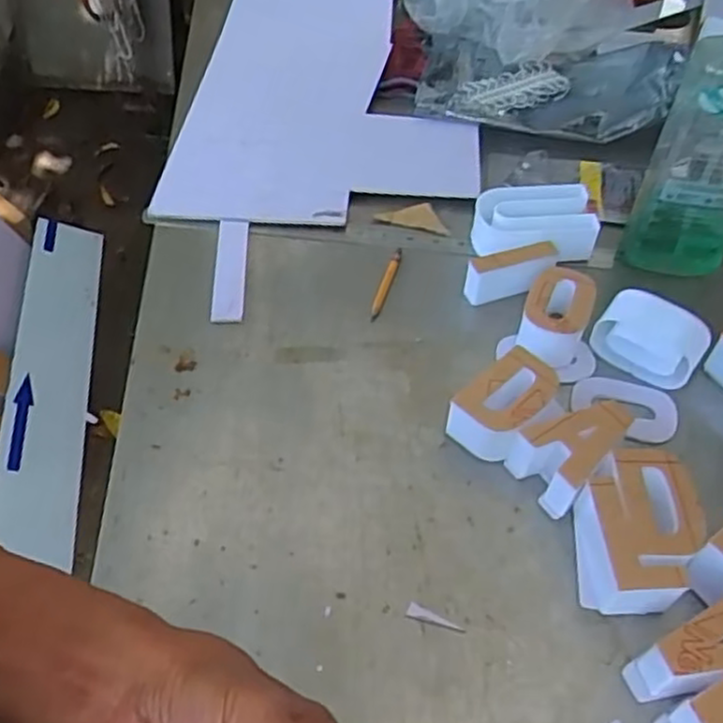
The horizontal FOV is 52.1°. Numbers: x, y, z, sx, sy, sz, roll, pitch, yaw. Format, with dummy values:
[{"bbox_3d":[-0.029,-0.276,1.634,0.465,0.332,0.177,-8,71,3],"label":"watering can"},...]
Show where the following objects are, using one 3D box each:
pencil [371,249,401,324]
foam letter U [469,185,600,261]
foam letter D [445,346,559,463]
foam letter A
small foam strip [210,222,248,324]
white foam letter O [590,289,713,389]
[{"bbox_3d":[0.023,-0.073,0.693,0.010,0.004,0.090,14,52,10],"label":"pencil"},{"bbox_3d":[0.167,-0.134,0.715,0.116,0.044,0.067,6,51,4],"label":"foam letter U"},{"bbox_3d":[0.112,0.035,0.579,0.052,0.042,0.086,36,59,25],"label":"foam letter D"},{"bbox_3d":[0.156,0.064,0.559,0.087,0.044,0.059,-37,60,-26],"label":"foam letter A"},{"bbox_3d":[-0.124,-0.087,0.697,0.029,0.012,0.123,-1,51,-2],"label":"small foam strip"},{"bbox_3d":[0.243,-0.018,0.627,0.086,0.052,0.046,28,56,20],"label":"white foam letter O"}]

